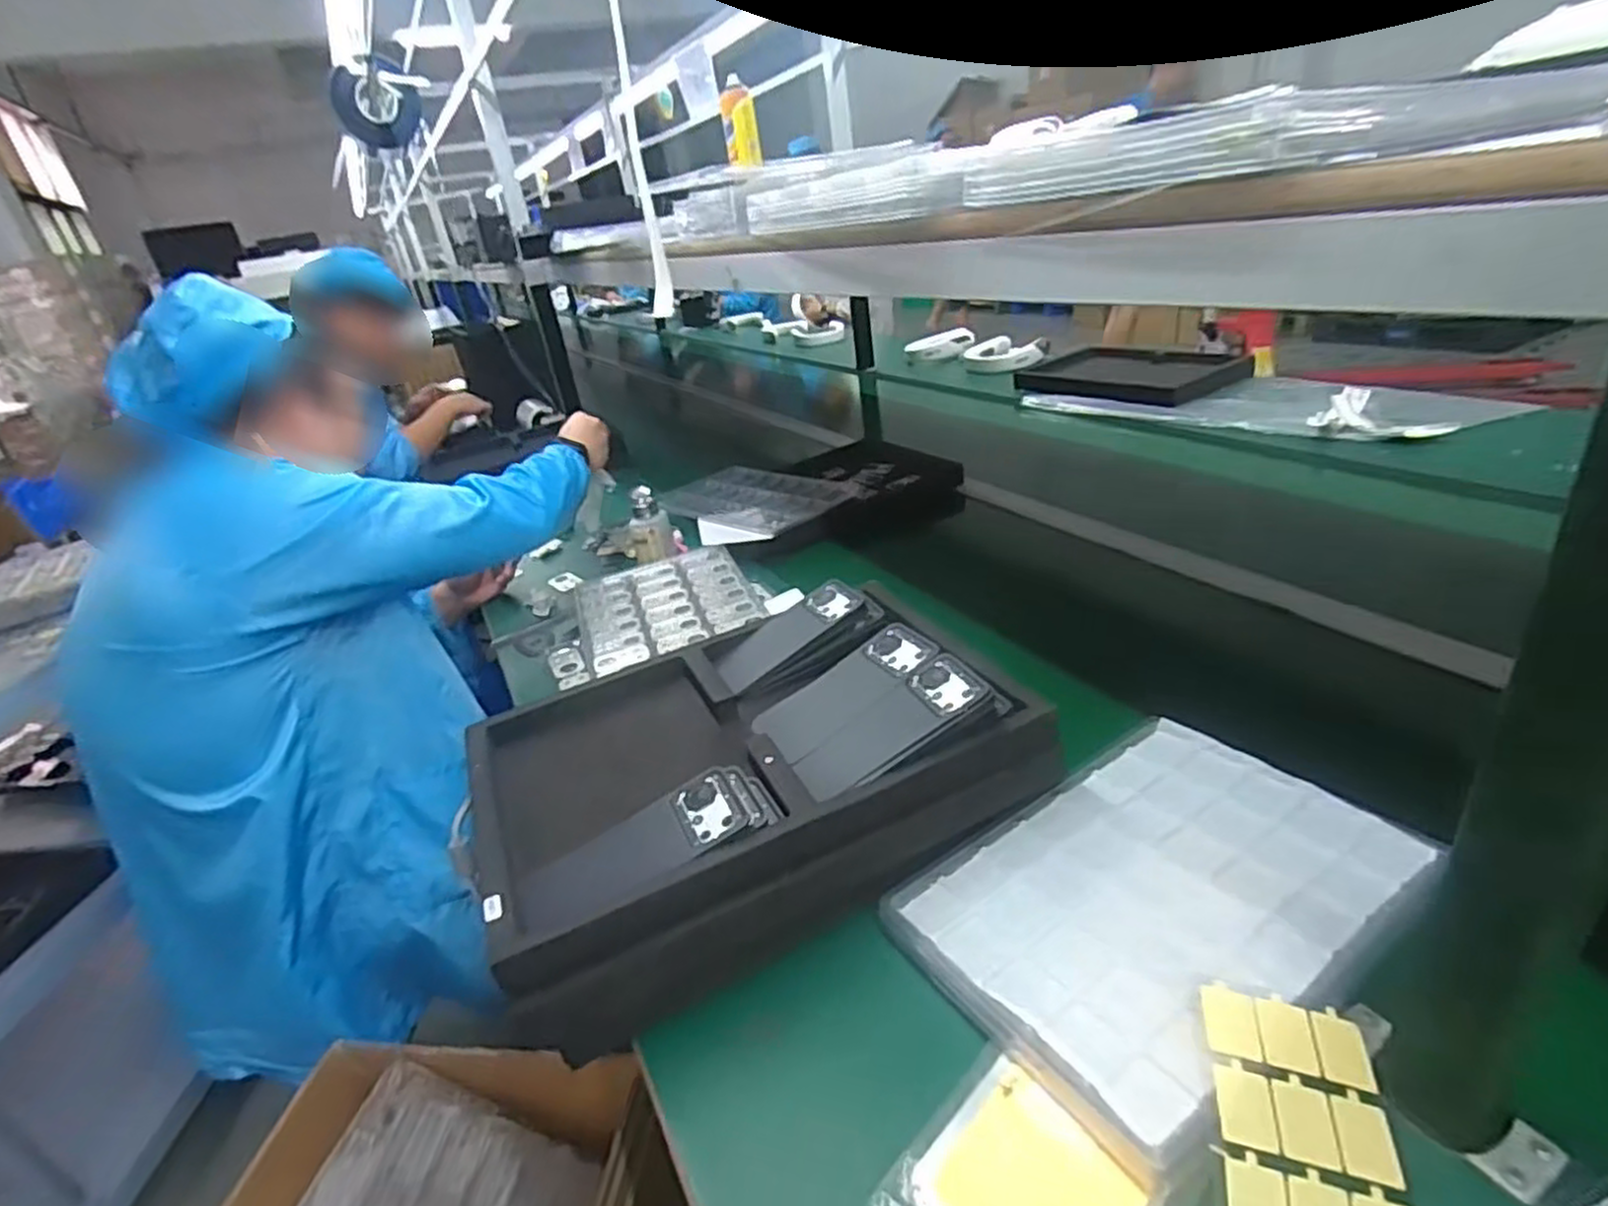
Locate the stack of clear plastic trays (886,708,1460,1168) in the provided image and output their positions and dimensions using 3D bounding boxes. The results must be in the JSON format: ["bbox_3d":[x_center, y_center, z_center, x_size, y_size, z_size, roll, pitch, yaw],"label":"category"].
[{"bbox_3d":[0.244,0.195,0.531,0.315,0.029,0.220,-24,31,-26],"label":"stack of clear plastic trays"}]

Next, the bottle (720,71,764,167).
[{"bbox_3d":[-0.126,-0.955,1.529,0.071,0.142,0.056,-9,27,0],"label":"bottle"}]

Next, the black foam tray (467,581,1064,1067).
[{"bbox_3d":[-0.056,0.116,0.645,0.420,0.097,0.310,-20,30,-21],"label":"black foam tray"}]

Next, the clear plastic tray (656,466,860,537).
[{"bbox_3d":[-0.088,-0.185,1.338,0.322,0.014,0.244,13,35,36],"label":"clear plastic tray"}]

